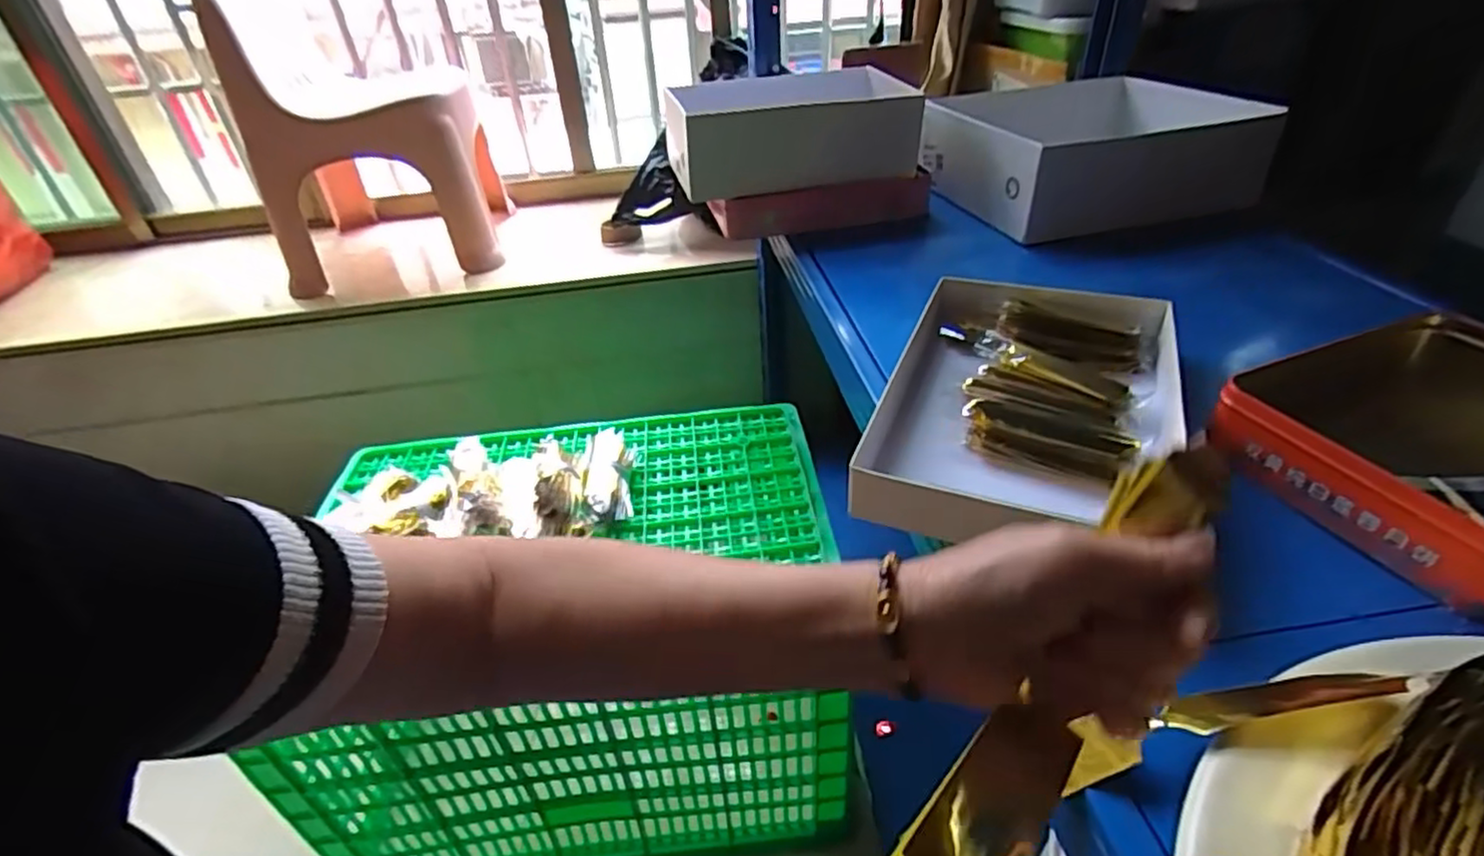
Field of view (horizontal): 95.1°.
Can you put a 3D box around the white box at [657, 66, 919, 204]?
[{"bbox_3d":[0.063,-0.410,0.944,0.328,0.115,0.164,-8,36,-5],"label":"white box"}]

